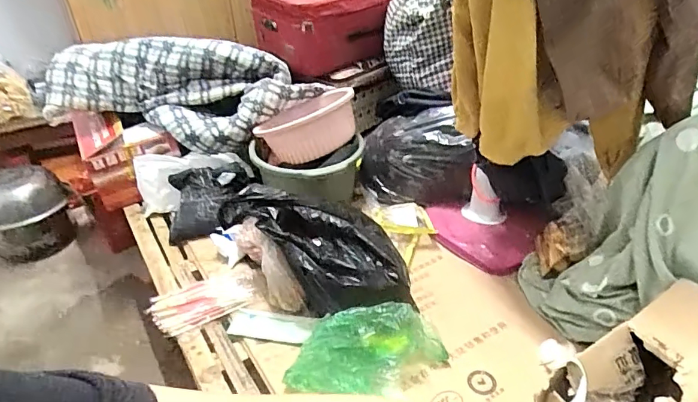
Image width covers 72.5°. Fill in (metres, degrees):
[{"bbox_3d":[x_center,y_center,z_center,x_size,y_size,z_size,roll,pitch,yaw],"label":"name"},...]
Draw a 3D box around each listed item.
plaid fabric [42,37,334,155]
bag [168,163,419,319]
[{"bbox_3d":[-0.578,-0.402,1.700,0.935,0.270,0.356,8,36,15],"label":"plaid fabric"},{"bbox_3d":[-0.201,0.051,1.379,0.905,0.236,0.312,23,42,32],"label":"bag"}]

